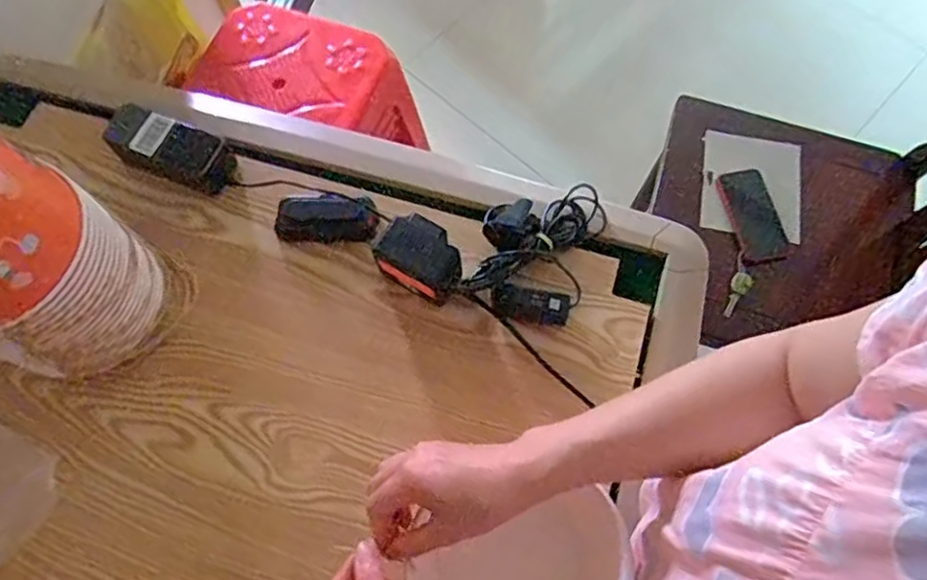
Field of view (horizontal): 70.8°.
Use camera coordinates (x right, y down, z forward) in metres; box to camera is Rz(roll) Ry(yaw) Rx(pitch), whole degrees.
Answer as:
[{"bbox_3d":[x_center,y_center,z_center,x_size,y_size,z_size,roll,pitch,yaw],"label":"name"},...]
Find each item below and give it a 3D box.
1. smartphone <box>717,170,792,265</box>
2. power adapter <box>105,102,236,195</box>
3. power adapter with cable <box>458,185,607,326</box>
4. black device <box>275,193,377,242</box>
[{"bbox_3d":[0.471,-0.120,1.054,0.087,0.011,0.153,-16,83,-12],"label":"smartphone"},{"bbox_3d":[-0.323,-0.155,0.714,0.143,0.044,0.062,19,69,8],"label":"power adapter"},{"bbox_3d":[0.078,-0.050,0.676,0.116,0.038,0.173,20,69,8],"label":"power adapter with cable"},{"bbox_3d":[-0.148,-0.078,0.703,0.110,0.023,0.047,4,68,2],"label":"black device"}]

